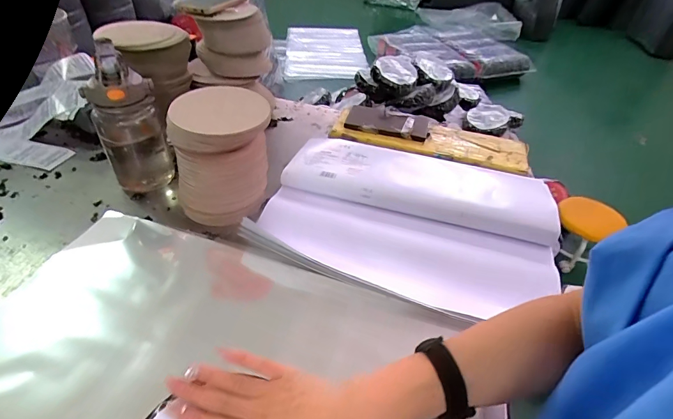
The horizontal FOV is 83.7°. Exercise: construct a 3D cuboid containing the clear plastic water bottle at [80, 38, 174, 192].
[{"bbox_3d":[-0.353,-0.145,0.647,0.088,0.240,0.088,23,44,19],"label":"clear plastic water bottle"}]

